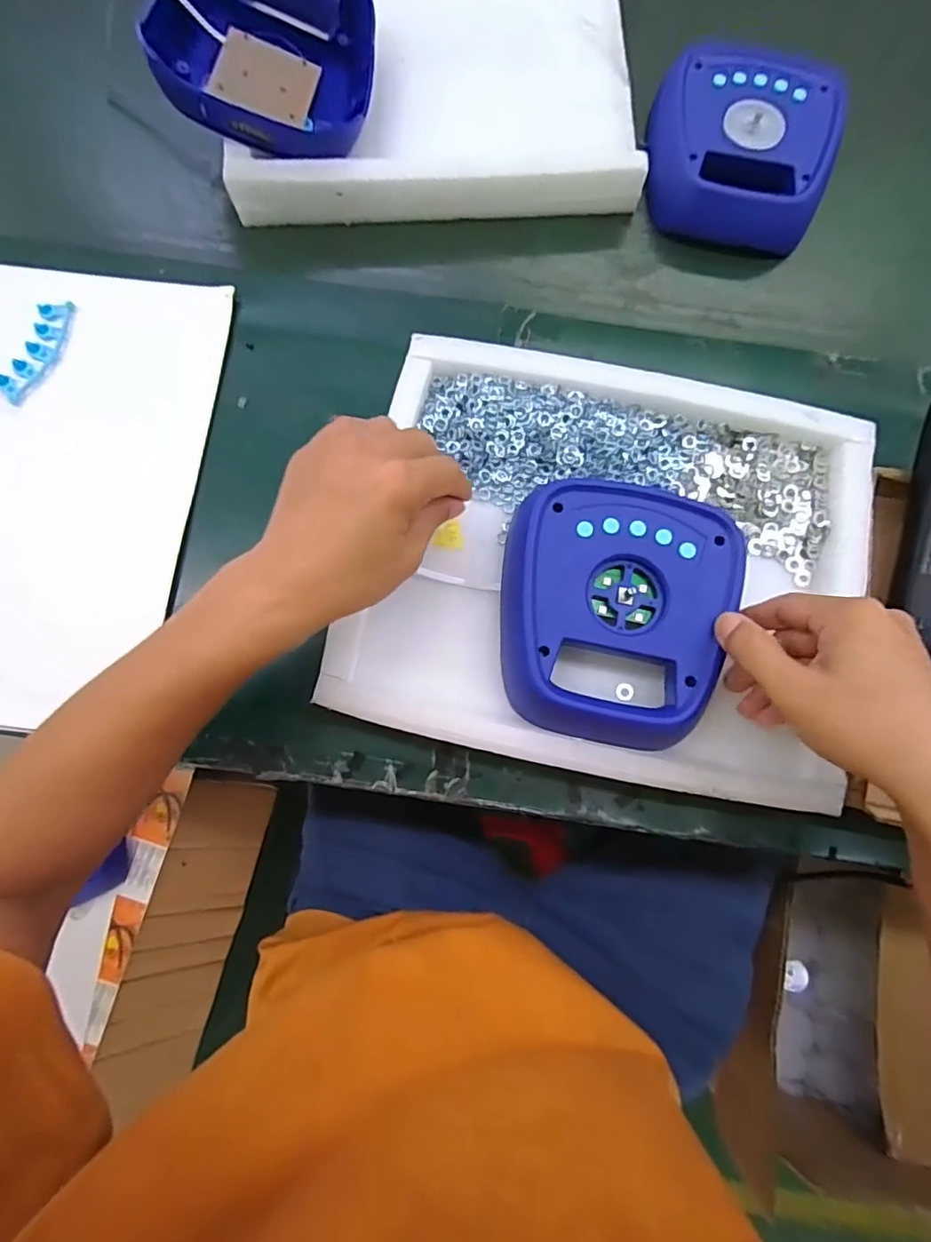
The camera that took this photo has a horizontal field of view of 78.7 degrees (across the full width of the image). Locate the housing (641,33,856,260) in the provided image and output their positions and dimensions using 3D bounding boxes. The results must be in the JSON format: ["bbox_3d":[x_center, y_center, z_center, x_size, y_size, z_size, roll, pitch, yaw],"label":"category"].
[{"bbox_3d":[0.246,-0.424,0.509,0.166,0.046,0.176,17,80,3],"label":"housing"}]

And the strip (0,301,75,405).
[{"bbox_3d":[-0.355,-0.224,0.471,0.027,0.013,0.096,20,80,3],"label":"strip"}]

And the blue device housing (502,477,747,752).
[{"bbox_3d":[0.100,-0.008,0.387,0.151,0.028,0.172,14,80,2],"label":"blue device housing"}]

